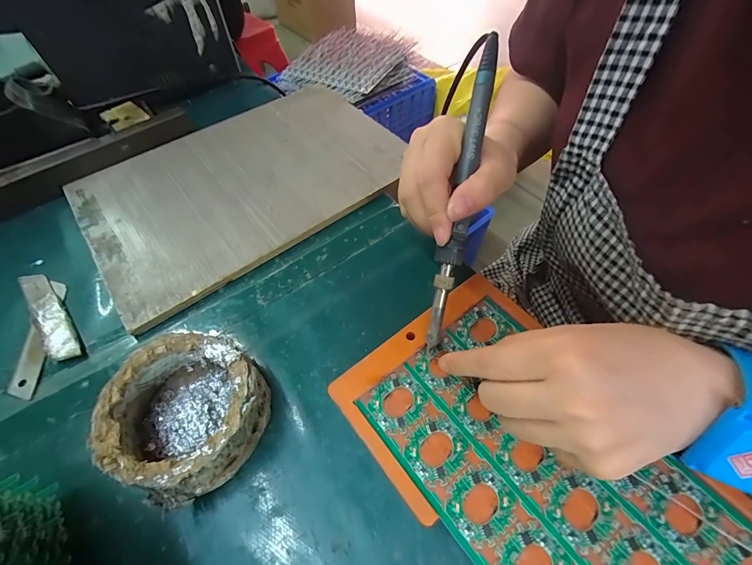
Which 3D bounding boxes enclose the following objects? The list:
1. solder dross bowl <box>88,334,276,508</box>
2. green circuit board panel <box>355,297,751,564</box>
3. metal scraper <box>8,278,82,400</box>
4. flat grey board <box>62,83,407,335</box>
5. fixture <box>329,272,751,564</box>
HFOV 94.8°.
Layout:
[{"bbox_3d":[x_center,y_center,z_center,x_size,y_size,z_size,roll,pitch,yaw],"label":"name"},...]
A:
[{"bbox_3d":[-0.110,0.075,0.208,0.083,0.040,0.092,-32,62,-18],"label":"solder dross bowl"},{"bbox_3d":[0.097,0.108,0.190,0.118,0.008,0.201,-34,63,-19],"label":"green circuit board panel"},{"bbox_3d":[-0.248,0.024,0.262,0.020,0.008,0.096,-40,65,-22],"label":"metal scraper"},{"bbox_3d":[-0.124,-0.104,0.341,0.289,0.012,0.193,-35,63,-19],"label":"flat grey board"},{"bbox_3d":[0.096,0.106,0.189,0.136,0.013,0.235,-34,63,-19],"label":"fixture"}]

